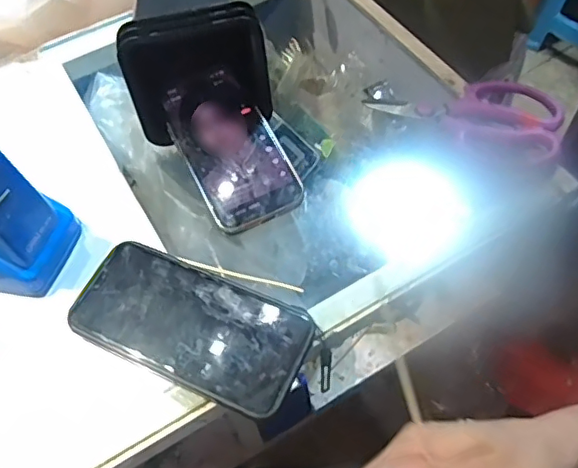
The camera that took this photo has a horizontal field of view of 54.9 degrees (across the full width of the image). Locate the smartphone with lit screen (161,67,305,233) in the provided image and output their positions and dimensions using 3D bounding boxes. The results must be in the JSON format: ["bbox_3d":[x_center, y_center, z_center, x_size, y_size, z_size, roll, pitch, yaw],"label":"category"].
[{"bbox_3d":[-0.049,-0.072,0.445,0.072,0.008,0.144,-25,69,-11],"label":"smartphone with lit screen"}]

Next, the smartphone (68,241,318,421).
[{"bbox_3d":[-0.066,0.059,0.376,0.157,0.006,0.078,21,61,15],"label":"smartphone"}]

